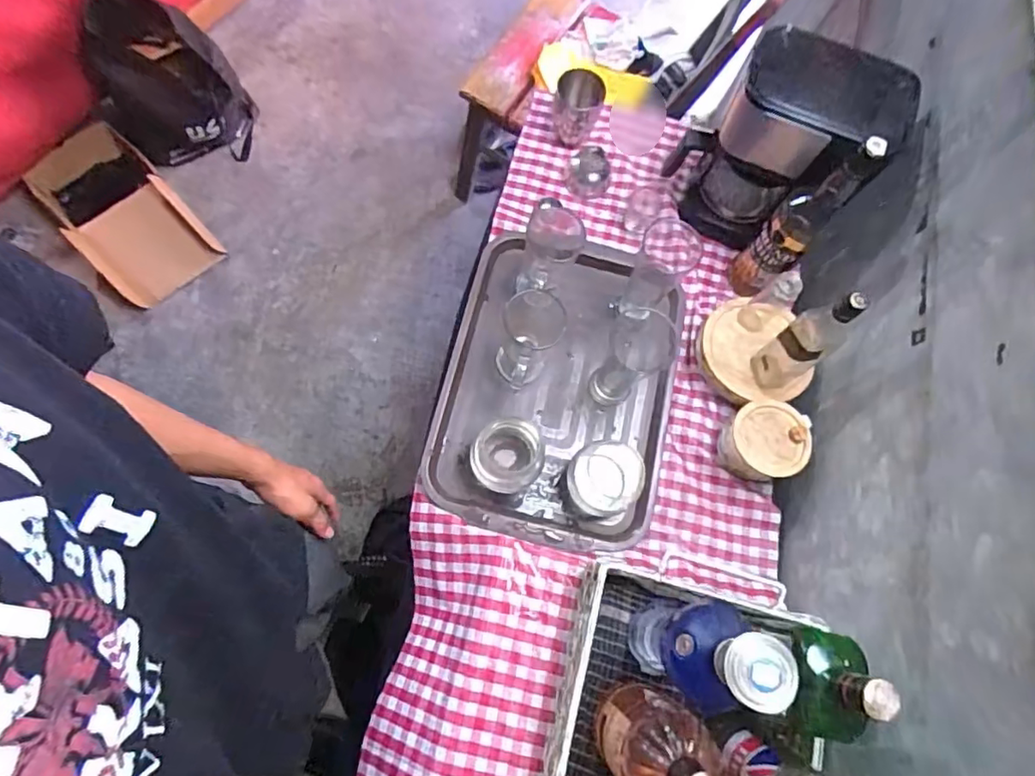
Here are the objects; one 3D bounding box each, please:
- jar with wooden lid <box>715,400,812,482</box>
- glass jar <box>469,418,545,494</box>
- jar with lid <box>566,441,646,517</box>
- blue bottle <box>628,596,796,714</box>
[{"bbox_3d":[0.316,0.070,0.735,0.098,0.071,0.098,1,73,-5],"label":"jar with wooden lid"},{"bbox_3d":[-0.011,0.088,0.723,0.084,0.069,0.088,1,73,-5],"label":"glass jar"},{"bbox_3d":[0.111,0.113,0.721,0.099,0.039,0.090,1,73,-5],"label":"jar with lid"},{"bbox_3d":[0.168,0.241,0.530,0.078,0.271,0.075,-37,79,-14],"label":"blue bottle"}]

